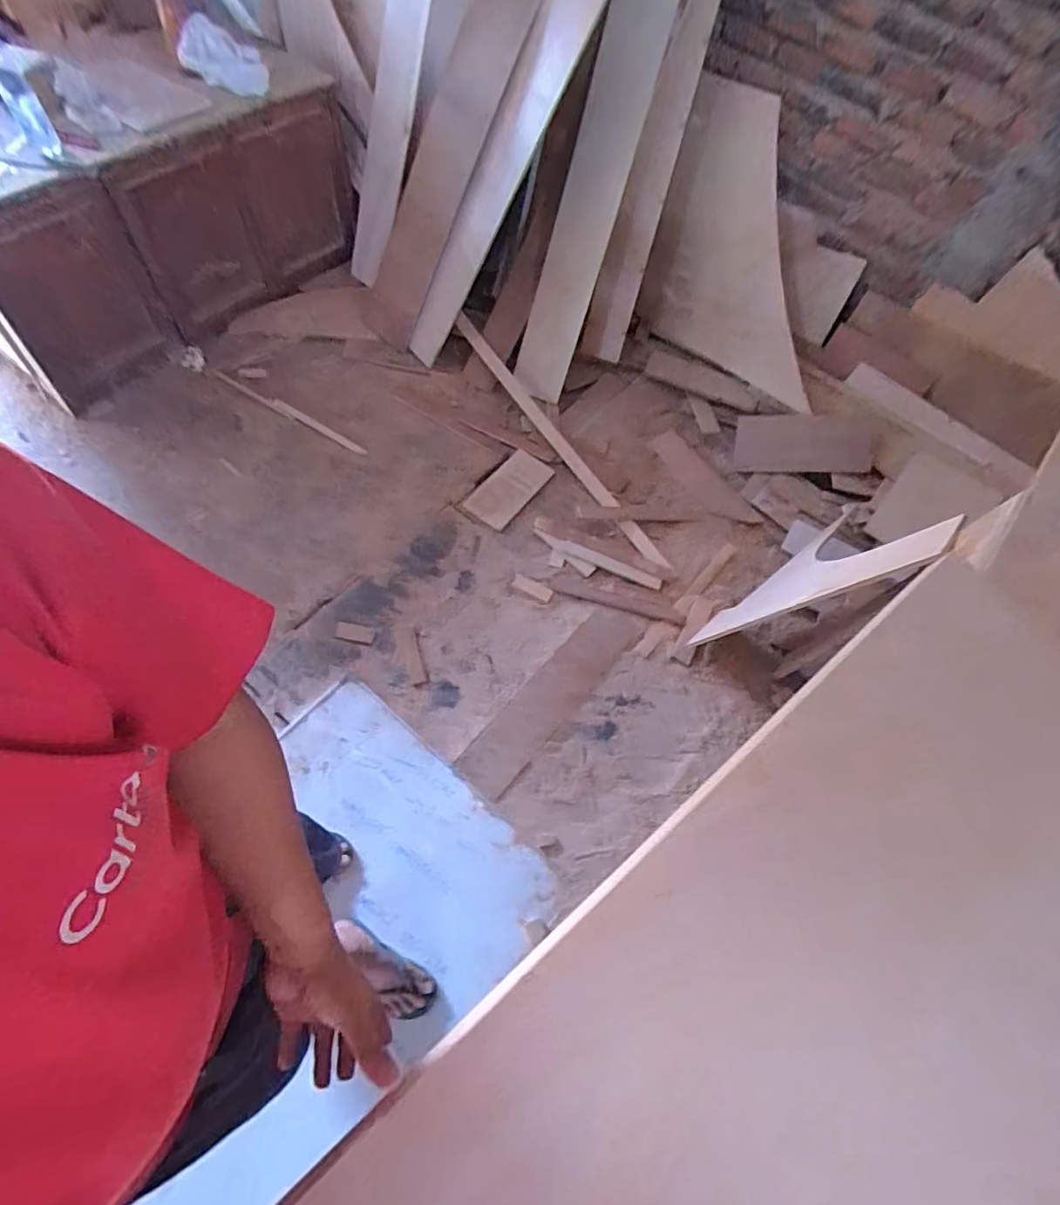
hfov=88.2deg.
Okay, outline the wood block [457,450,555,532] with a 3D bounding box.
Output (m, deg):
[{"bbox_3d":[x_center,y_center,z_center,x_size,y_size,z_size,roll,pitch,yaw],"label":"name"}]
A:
[{"bbox_3d":[-0.068,-0.374,1.758,0.168,0.021,0.286,38,65,12],"label":"wood block"}]

